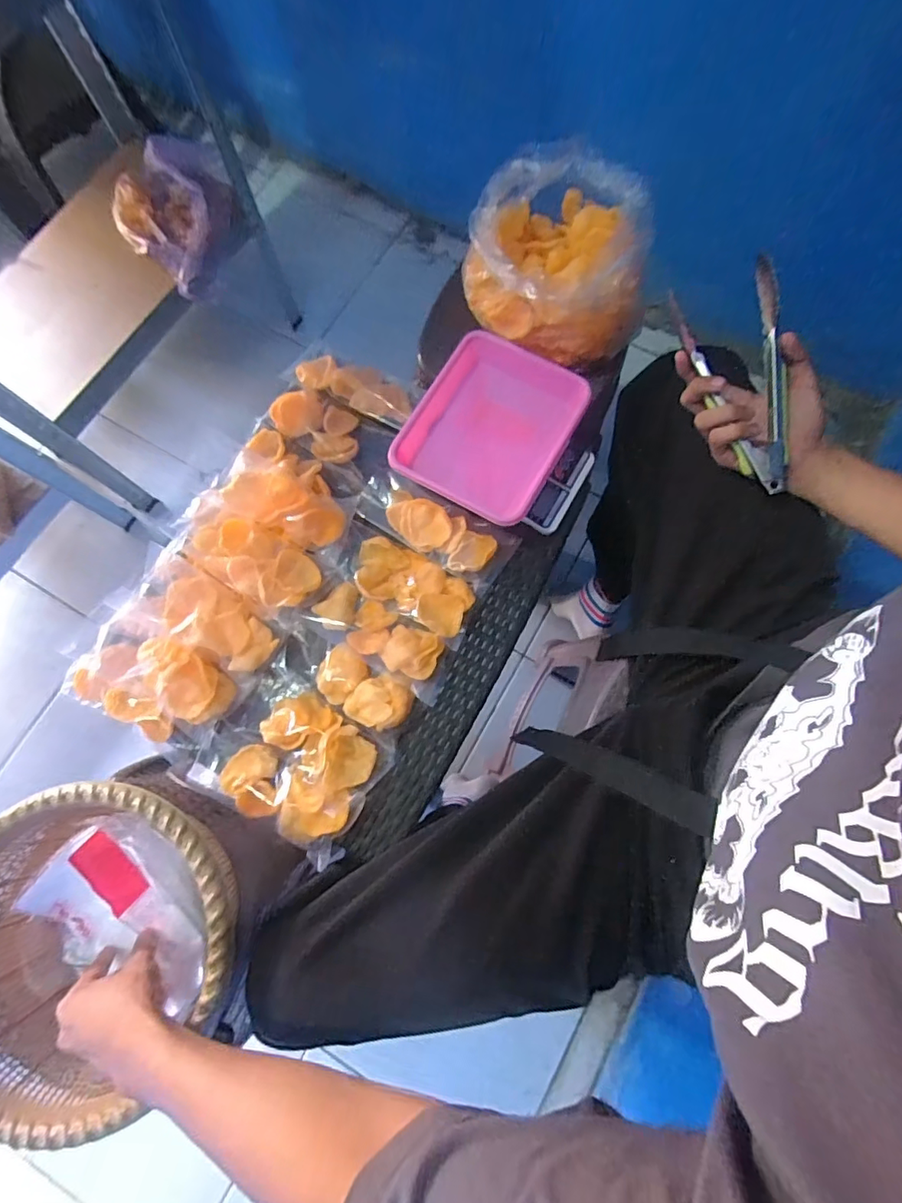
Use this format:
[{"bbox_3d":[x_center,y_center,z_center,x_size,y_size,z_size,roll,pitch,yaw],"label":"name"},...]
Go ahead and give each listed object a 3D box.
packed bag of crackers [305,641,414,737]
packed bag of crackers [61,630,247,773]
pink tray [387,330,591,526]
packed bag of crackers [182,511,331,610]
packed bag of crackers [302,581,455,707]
[{"bbox_3d":[-0.110,0.102,0.596,0.132,0.033,0.069,32,79,7],"label":"packed bag of crackers"},{"bbox_3d":[-0.347,0.093,0.588,0.192,0.048,0.122,30,79,7],"label":"packed bag of crackers"},{"bbox_3d":[0.050,-0.218,0.636,0.193,0.050,0.234,29,79,7],"label":"pink tray"},{"bbox_3d":[-0.243,-0.051,0.609,0.183,0.038,0.088,28,79,7],"label":"packed bag of crackers"},{"bbox_3d":[-0.081,0.041,0.605,0.177,0.039,0.071,31,79,7],"label":"packed bag of crackers"}]

